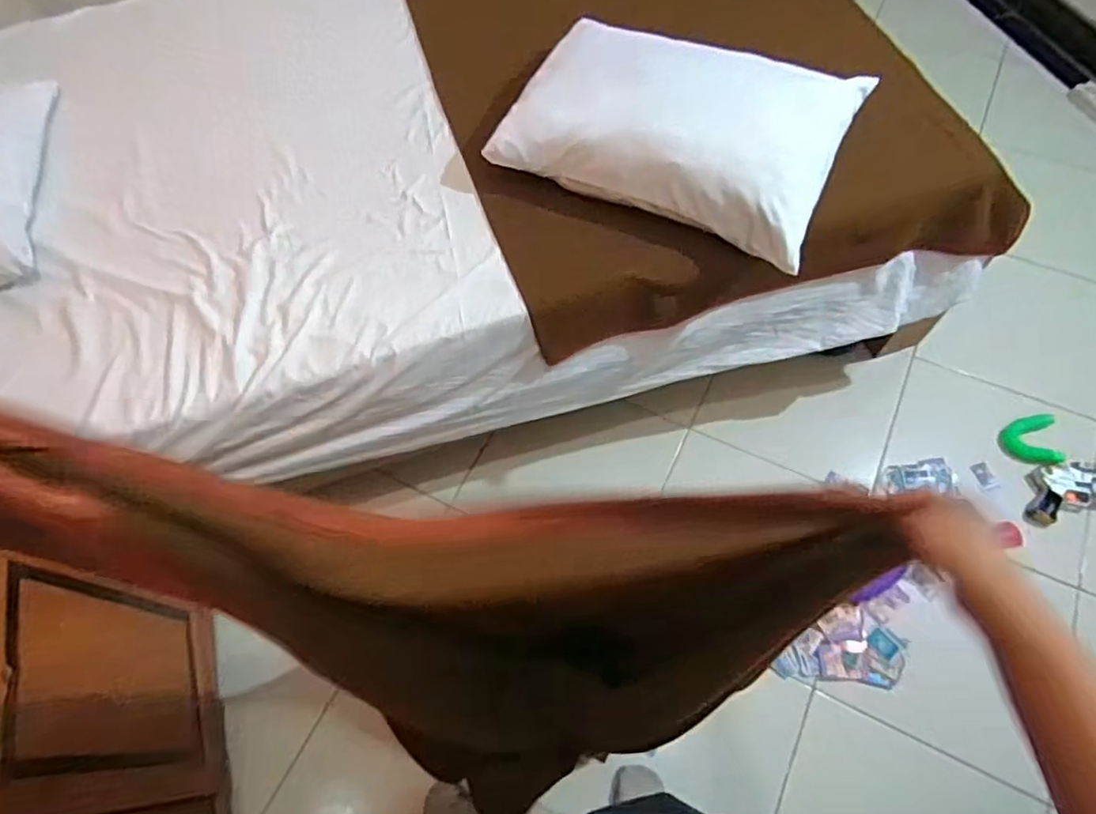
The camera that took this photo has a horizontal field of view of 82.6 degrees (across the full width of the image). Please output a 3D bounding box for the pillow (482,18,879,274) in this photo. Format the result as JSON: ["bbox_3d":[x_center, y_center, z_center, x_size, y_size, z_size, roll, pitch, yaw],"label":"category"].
[{"bbox_3d":[0.200,-0.467,1.021,0.537,0.163,0.326,21,64,13],"label":"pillow"}]

